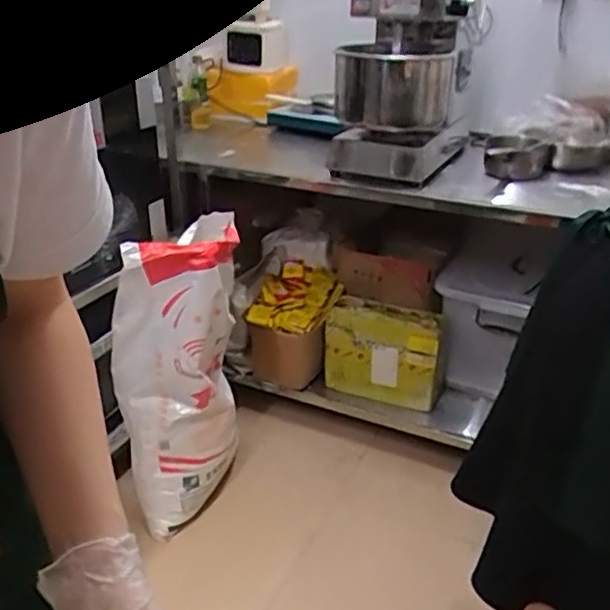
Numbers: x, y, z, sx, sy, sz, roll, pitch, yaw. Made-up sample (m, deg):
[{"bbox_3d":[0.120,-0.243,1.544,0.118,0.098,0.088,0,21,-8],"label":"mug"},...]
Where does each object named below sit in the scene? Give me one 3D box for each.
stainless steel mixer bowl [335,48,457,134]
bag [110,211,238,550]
[{"bbox_3d":[0.223,-0.536,1.587,0.263,0.178,0.256,1,27,0],"label":"stainless steel mixer bowl"},{"bbox_3d":[-0.291,0.192,1.531,0.307,0.689,0.154,-16,31,-29],"label":"bag"}]

